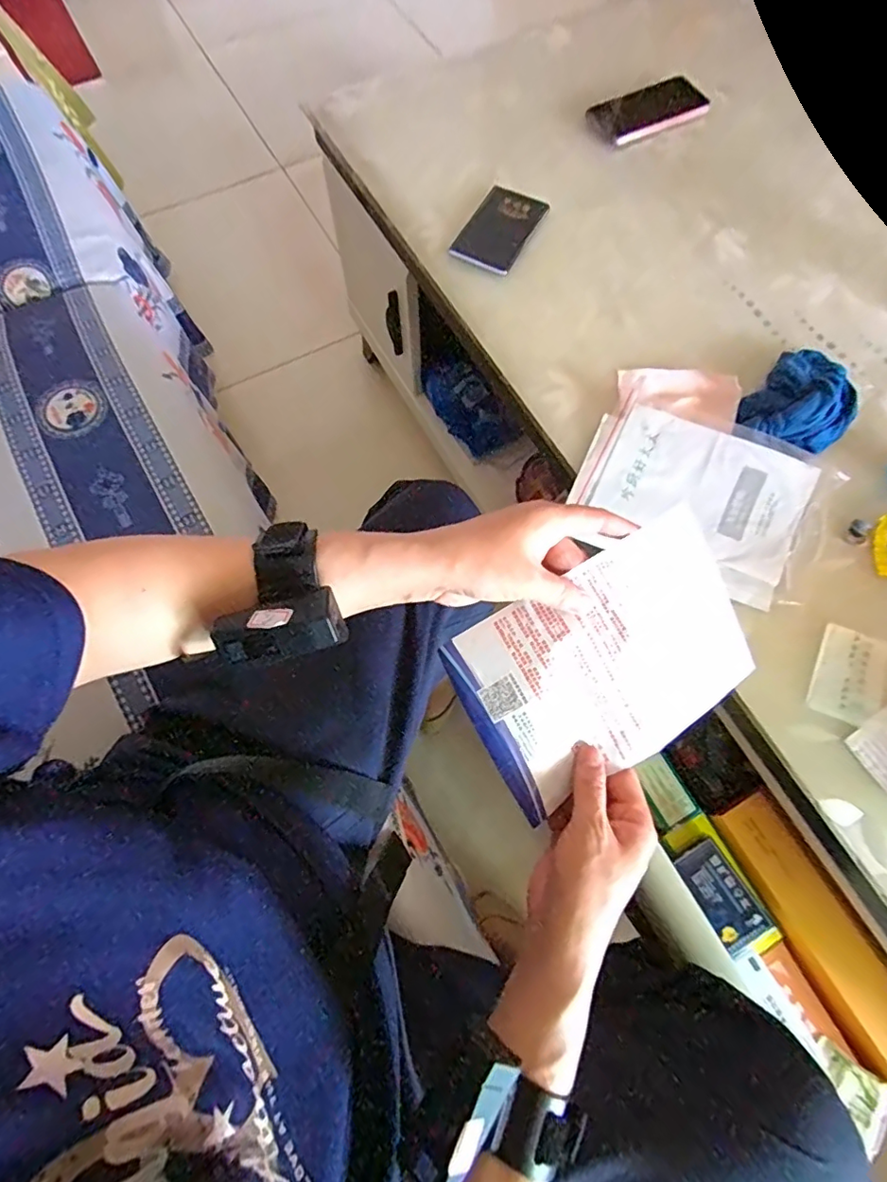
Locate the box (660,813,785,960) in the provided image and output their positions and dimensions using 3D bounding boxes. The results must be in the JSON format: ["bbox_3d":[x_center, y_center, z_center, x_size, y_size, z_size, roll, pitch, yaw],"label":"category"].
[{"bbox_3d":[0.288,0.313,0.567,0.066,0.032,0.129,-24,72,-8],"label":"box"}]

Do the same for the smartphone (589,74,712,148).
[{"bbox_3d":[0.281,-0.658,0.743,0.163,0.016,0.077,-27,72,-9],"label":"smartphone"}]

